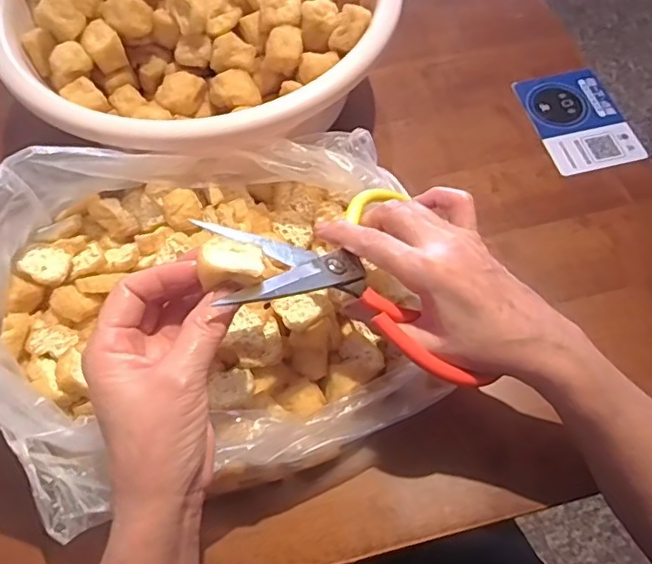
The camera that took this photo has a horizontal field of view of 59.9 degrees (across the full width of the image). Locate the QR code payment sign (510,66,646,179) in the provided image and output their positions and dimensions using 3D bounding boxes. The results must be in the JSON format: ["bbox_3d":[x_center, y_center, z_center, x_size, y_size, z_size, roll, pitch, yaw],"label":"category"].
[{"bbox_3d":[0.249,-0.160,0.558,0.086,0.009,0.123,-11,61,-4],"label":"QR code payment sign"}]

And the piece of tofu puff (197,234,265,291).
[{"bbox_3d":[-0.051,-0.009,0.302,0.033,0.019,0.024,2,45,-25],"label":"piece of tofu puff"}]

